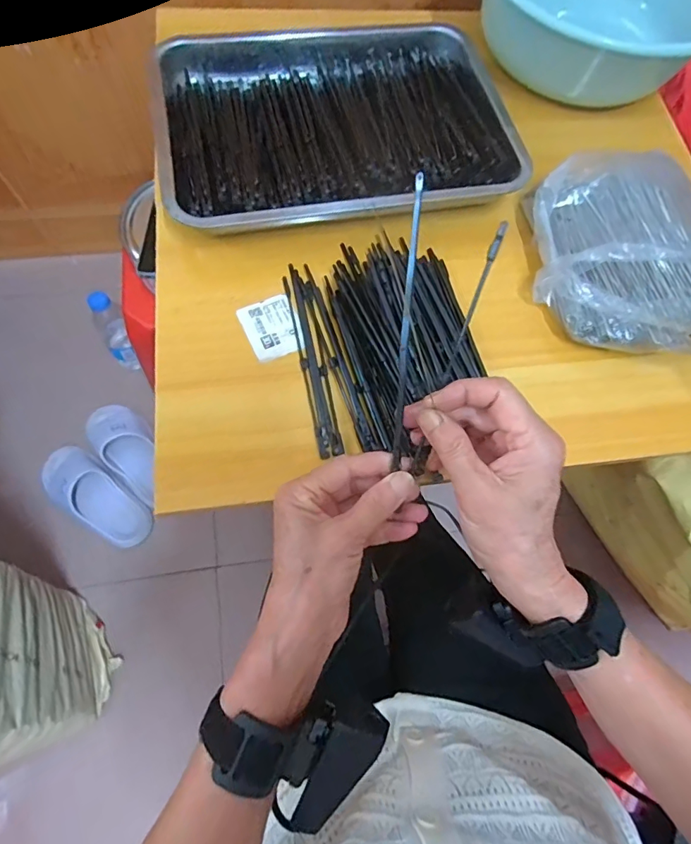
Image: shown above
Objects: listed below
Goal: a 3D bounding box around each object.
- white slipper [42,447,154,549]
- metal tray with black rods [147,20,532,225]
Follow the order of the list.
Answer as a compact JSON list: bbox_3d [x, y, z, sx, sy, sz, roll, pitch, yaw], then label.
[{"bbox_3d":[-0.444,0.132,0.824,0.227,0.055,0.092,36,71,8],"label":"white slipper"},{"bbox_3d":[-0.019,-0.322,0.478,0.340,0.041,0.301,-11,72,-9],"label":"metal tray with black rods"}]

